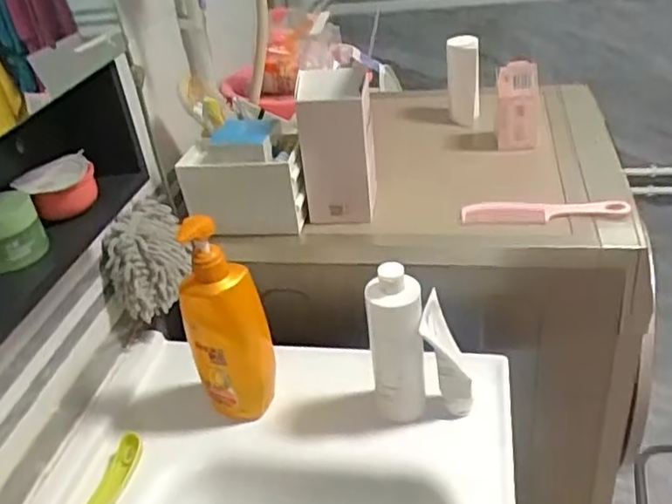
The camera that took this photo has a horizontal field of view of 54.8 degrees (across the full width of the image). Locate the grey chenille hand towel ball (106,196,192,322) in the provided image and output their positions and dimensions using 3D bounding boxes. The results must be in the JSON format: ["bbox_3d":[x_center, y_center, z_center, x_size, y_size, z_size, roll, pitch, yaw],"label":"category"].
[{"bbox_3d":[-0.248,0.009,0.857,0.109,0.119,0.102,-17,34,-14],"label":"grey chenille hand towel ball"}]

